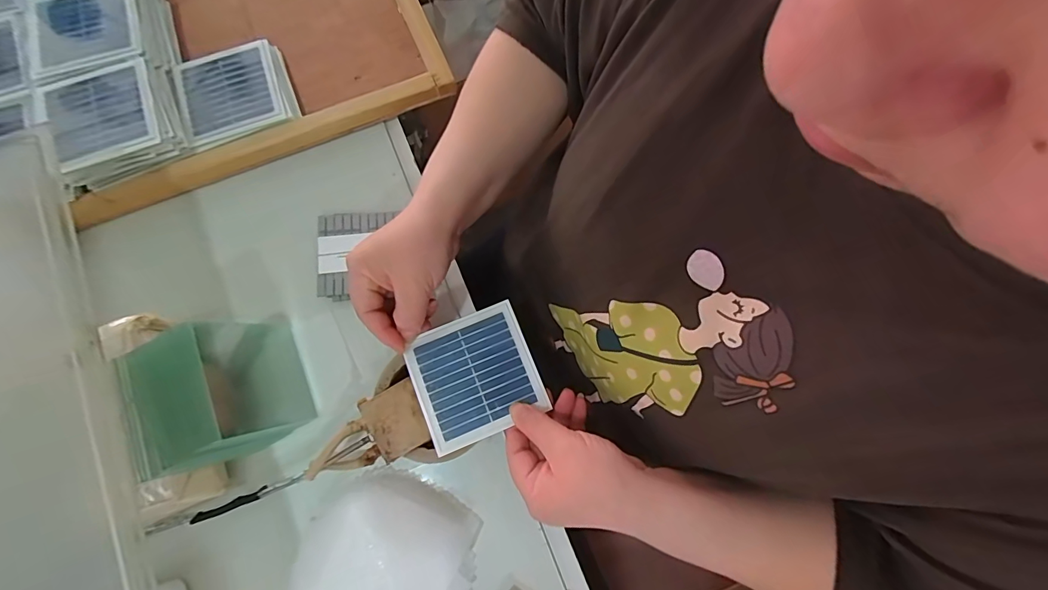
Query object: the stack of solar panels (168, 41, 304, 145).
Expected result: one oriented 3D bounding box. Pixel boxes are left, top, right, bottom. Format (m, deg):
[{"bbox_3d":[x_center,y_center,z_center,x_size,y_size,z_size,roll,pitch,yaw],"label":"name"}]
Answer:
[{"bbox_3d":[-0.281,-0.194,0.438,0.104,0.028,0.092,-20,77,-5],"label":"stack of solar panels"}]

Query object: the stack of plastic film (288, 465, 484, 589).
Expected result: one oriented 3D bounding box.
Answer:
[{"bbox_3d":[-0.109,0.214,0.344,0.128,0.034,0.140,35,78,8],"label":"stack of plastic film"}]

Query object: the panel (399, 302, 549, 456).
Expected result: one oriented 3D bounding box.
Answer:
[{"bbox_3d":[-0.039,0.064,0.356,0.095,0.005,0.093,-22,77,-6],"label":"panel"}]

